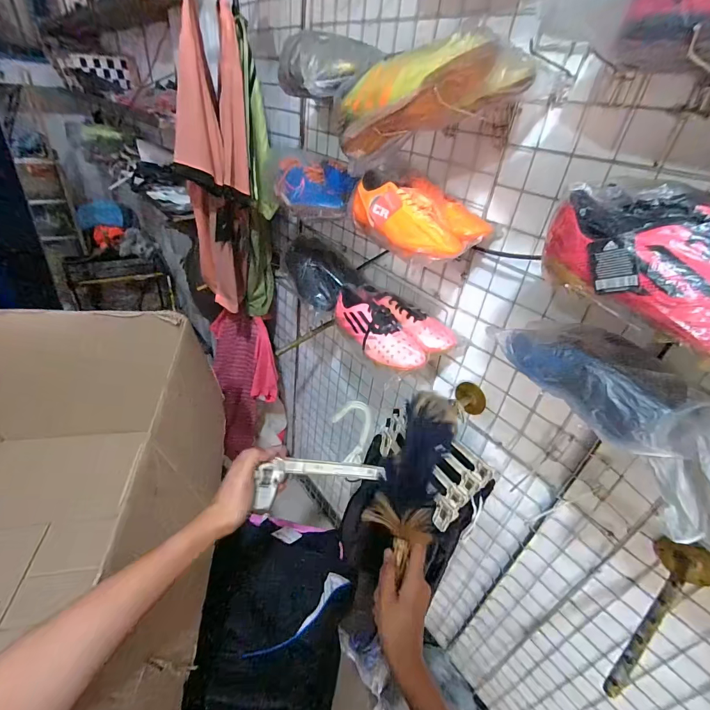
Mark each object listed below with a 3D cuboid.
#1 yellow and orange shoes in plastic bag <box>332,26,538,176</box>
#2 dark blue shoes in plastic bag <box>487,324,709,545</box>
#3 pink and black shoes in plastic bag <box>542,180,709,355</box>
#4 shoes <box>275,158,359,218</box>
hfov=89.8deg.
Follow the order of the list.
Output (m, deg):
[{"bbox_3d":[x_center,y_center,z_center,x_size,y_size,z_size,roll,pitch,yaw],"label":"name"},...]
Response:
[{"bbox_3d":[0.081,-0.382,0.513,0.148,0.099,0.296,-9,7,-39],"label":"yellow and orange shoes in plastic bag"},{"bbox_3d":[0.326,0.054,0.429,0.091,0.112,0.311,-18,56,-32],"label":"dark blue shoes in plastic bag"},{"bbox_3d":[0.326,-0.089,0.337,0.143,0.102,0.230,-10,38,-23],"label":"pink and black shoes in plastic bag"},{"bbox_3d":[-0.083,-0.354,0.754,0.160,0.077,0.205,0,35,-11],"label":"shoes"}]

